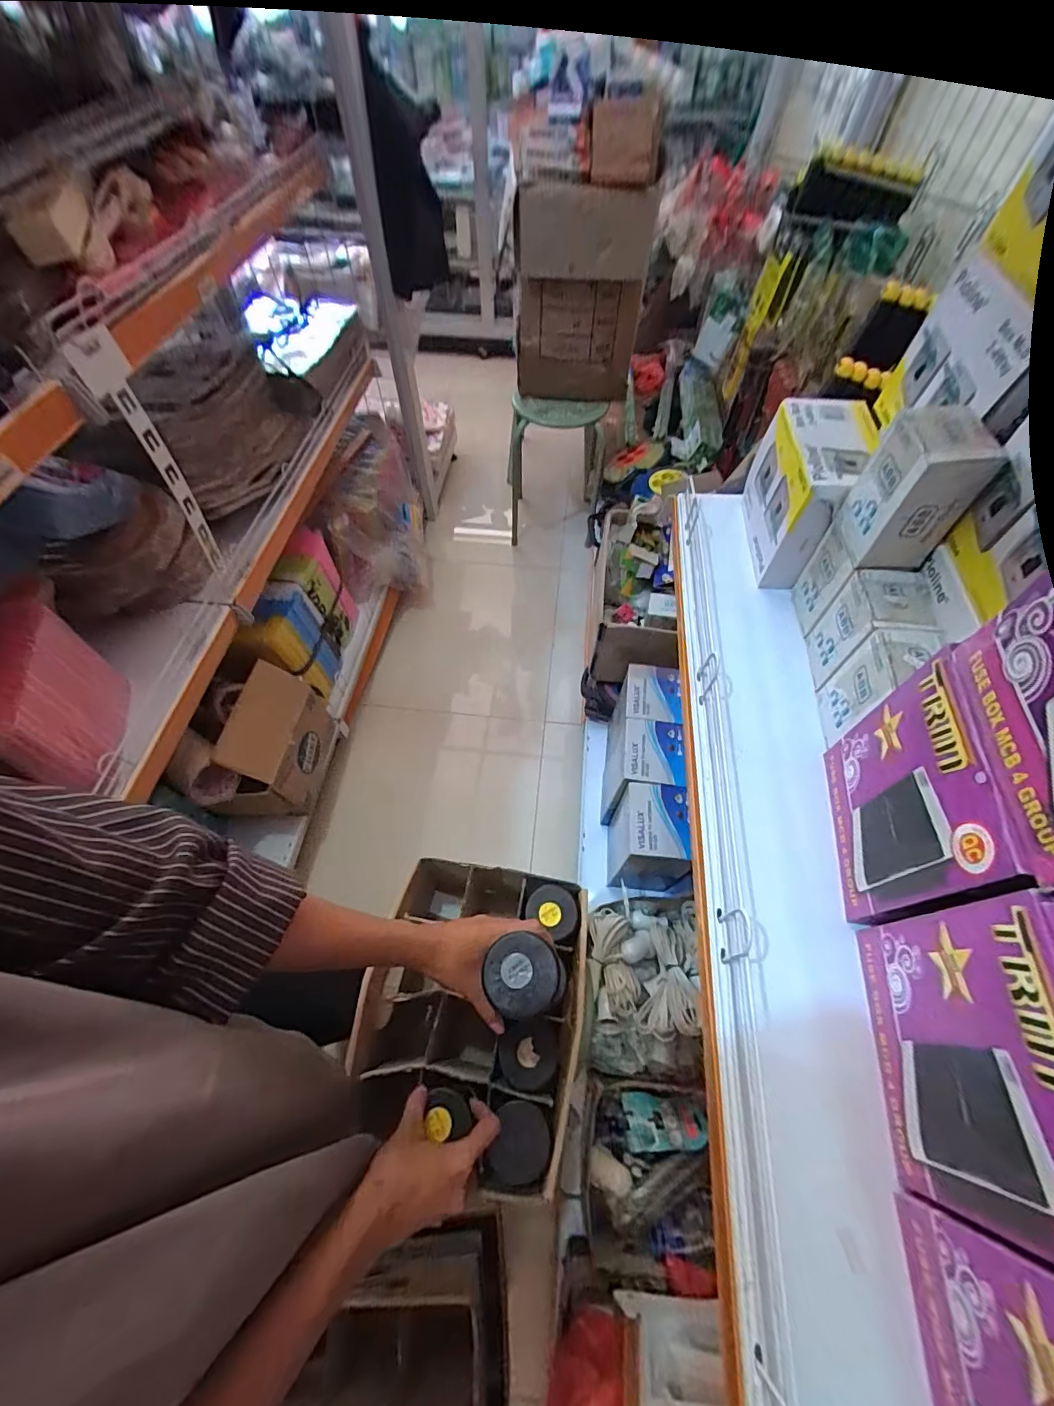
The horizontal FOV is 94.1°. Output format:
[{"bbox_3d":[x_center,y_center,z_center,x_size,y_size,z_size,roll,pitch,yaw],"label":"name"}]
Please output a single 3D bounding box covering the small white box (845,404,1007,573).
[{"bbox_3d":[0.340,-0.187,0.431,0.063,0.113,0.072,2,59,1],"label":"small white box"}]

